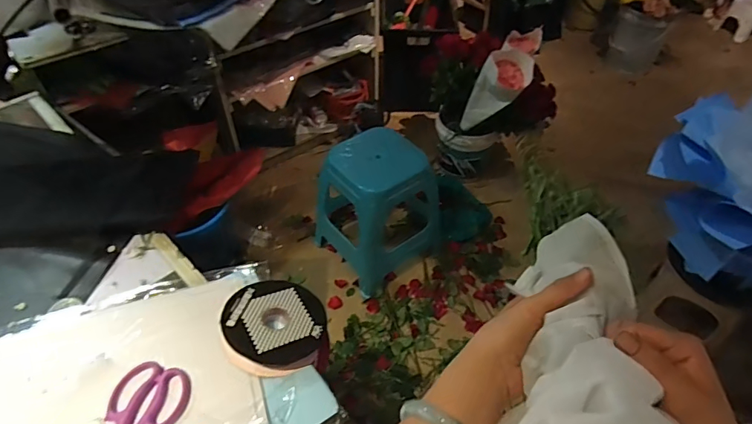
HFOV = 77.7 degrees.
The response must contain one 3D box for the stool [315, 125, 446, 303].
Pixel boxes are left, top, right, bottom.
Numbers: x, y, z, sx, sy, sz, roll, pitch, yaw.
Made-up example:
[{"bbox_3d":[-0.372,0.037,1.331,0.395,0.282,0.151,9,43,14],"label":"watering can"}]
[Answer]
[{"bbox_3d":[0.020,-0.020,1.587,0.376,0.447,0.315,-24,52,-21],"label":"stool"}]

